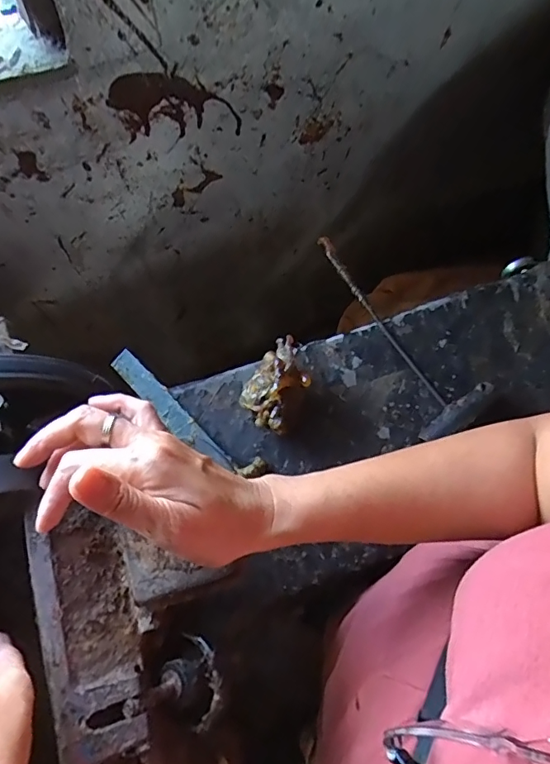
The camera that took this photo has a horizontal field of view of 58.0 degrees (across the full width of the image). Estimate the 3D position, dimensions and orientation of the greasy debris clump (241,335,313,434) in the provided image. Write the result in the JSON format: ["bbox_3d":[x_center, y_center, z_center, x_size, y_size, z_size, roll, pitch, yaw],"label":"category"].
[{"bbox_3d":[0.004,0.001,0.489,0.050,0.051,0.085,33,72,10],"label":"greasy debris clump"}]

